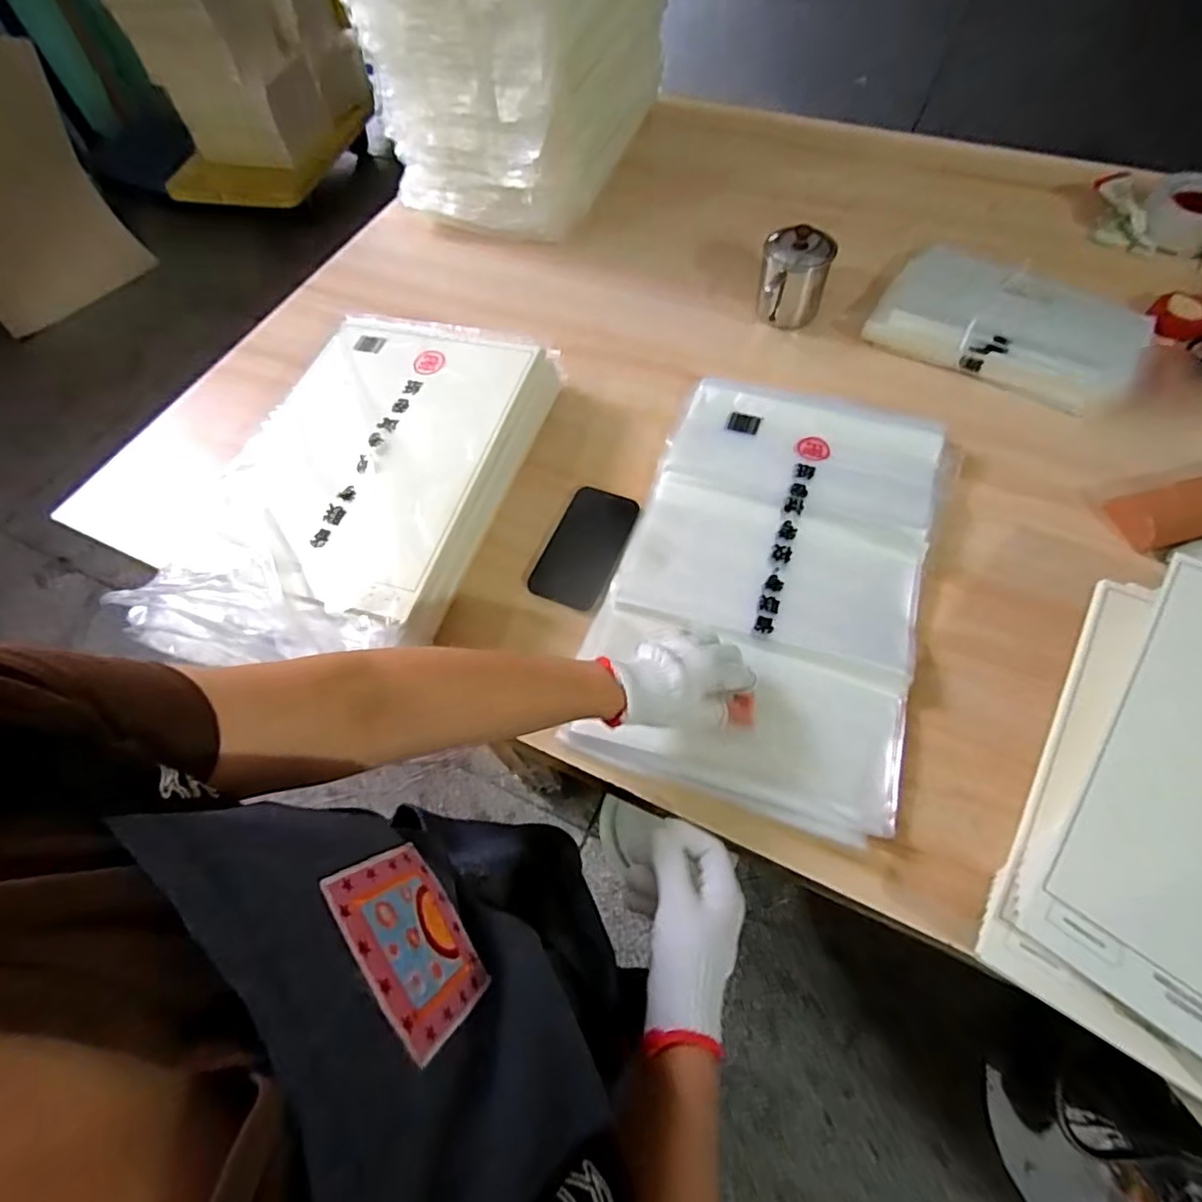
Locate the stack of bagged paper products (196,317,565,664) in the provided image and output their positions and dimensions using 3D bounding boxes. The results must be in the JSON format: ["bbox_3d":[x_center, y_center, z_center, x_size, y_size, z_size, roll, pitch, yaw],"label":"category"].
[{"bbox_3d":[-0.253,-0.142,0.701,0.280,0.084,0.427,16,64,12],"label":"stack of bagged paper products"}]

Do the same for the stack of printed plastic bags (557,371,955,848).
[{"bbox_3d":[0.174,-0.029,0.637,0.296,0.029,0.478,15,64,12],"label":"stack of printed plastic bags"}]

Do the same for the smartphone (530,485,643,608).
[{"bbox_3d":[-0.017,-0.062,0.687,0.089,0.010,0.151,17,64,13],"label":"smartphone"}]

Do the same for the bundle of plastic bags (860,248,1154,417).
[{"bbox_3d":[0.515,-0.359,0.770,0.302,0.038,0.202,29,67,18],"label":"bundle of plastic bags"}]

